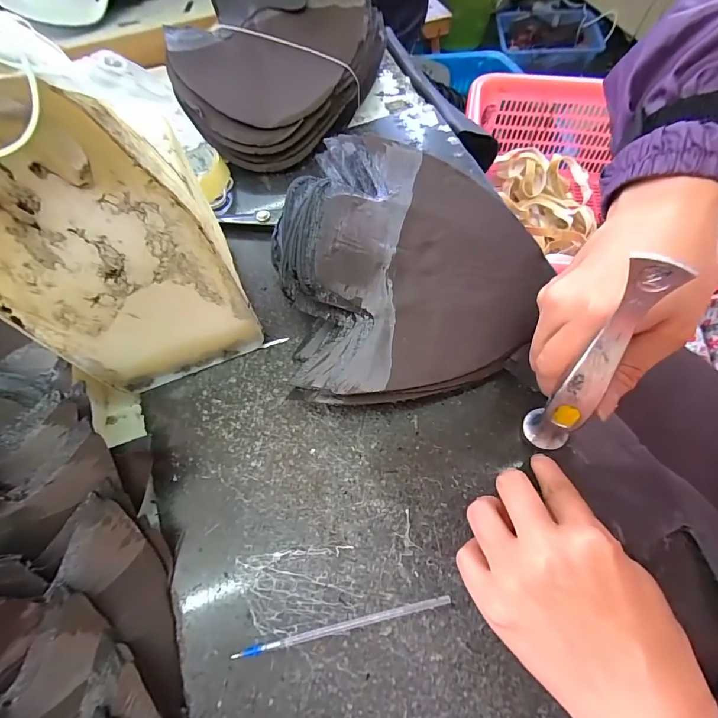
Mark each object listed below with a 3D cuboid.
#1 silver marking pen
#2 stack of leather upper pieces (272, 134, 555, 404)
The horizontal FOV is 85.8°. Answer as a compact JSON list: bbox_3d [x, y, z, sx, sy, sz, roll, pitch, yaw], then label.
[{"bbox_3d":[-0.008,0.154,0.222,0.125,0.005,0.005,-12,65,-4],"label":"silver marking pen"},{"bbox_3d":[0.035,-0.083,0.290,0.190,0.073,0.227,-9,65,-2],"label":"stack of leather upper pieces"}]

